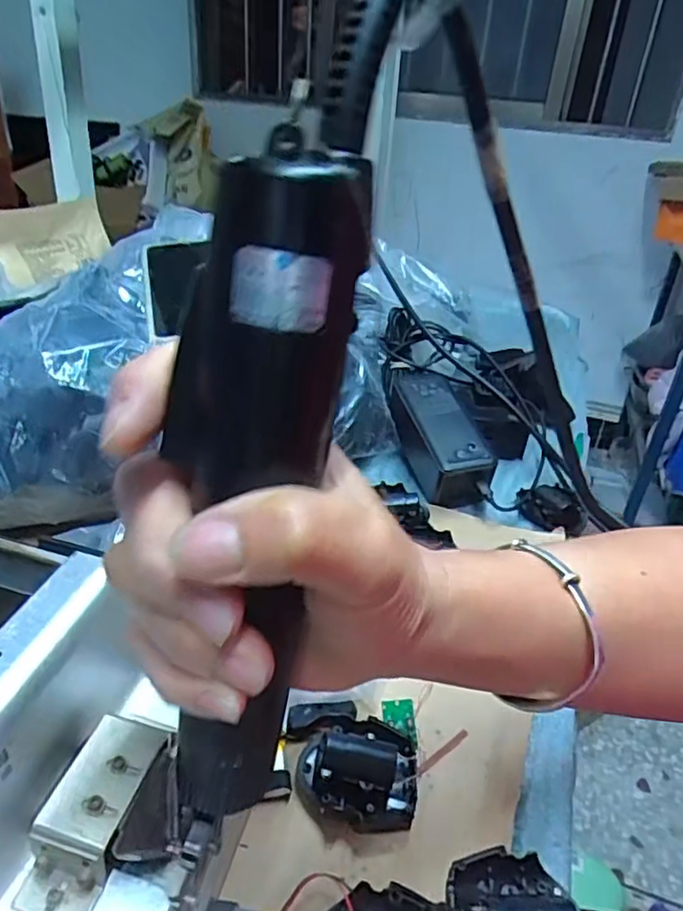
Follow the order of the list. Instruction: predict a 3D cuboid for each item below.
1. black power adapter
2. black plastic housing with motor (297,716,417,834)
[{"bbox_3d":[0.087,-0.016,0.559,0.057,0.053,0.138,-3,38,-14],"label":"black power adapter"},{"bbox_3d":[0.009,0.158,0.315,0.059,0.022,0.048,8,32,5],"label":"black plastic housing with motor"}]

